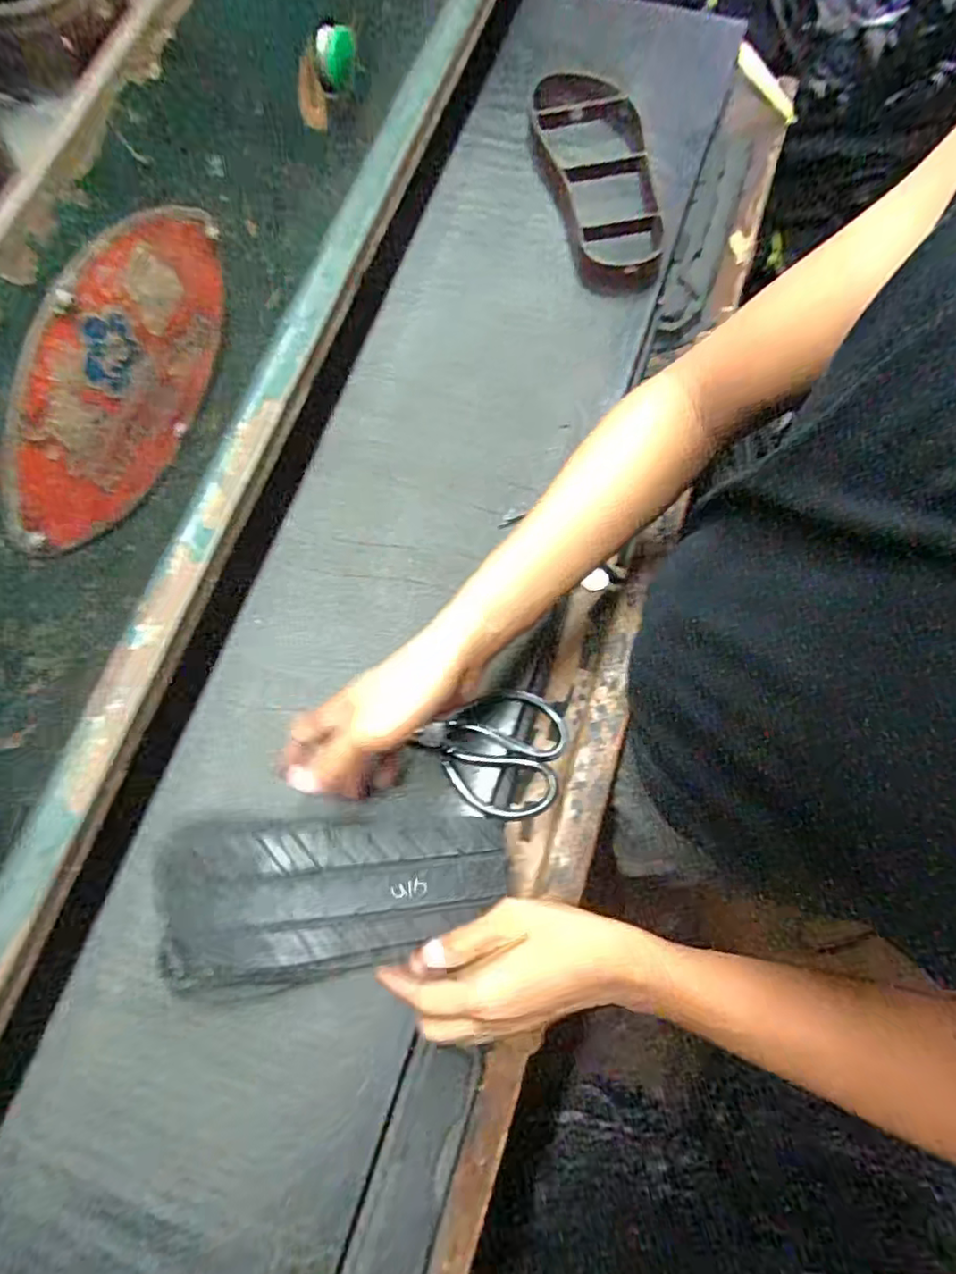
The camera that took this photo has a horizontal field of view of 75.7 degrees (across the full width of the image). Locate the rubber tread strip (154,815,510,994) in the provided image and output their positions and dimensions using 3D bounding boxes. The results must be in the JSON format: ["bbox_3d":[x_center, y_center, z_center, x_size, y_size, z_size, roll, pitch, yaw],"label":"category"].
[{"bbox_3d":[-0.107,0.191,0.464,0.259,0.055,0.116,-6,75,-7],"label":"rubber tread strip"}]

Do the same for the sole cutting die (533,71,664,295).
[{"bbox_3d":[0.124,-0.473,0.640,0.118,0.045,0.247,-5,75,-1],"label":"sole cutting die"}]

